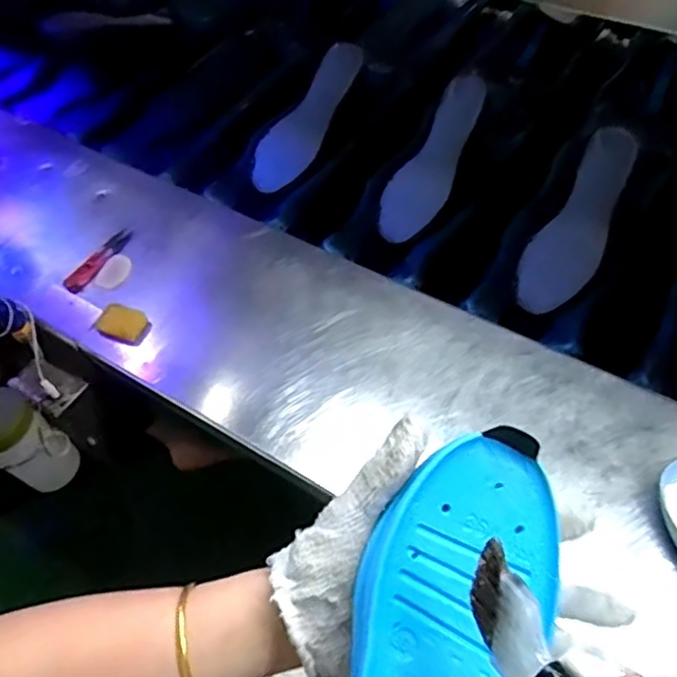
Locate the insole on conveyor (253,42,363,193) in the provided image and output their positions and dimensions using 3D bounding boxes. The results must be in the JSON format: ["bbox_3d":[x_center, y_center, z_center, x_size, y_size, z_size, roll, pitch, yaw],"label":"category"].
[{"bbox_3d":[-0.041,-0.299,0.864,0.064,0.026,0.228,32,87,24],"label":"insole on conveyor"}]

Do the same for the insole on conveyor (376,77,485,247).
[{"bbox_3d":[0.119,-0.224,0.793,0.066,0.020,0.226,26,83,21],"label":"insole on conveyor"}]

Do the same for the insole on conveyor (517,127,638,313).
[{"bbox_3d":[0.270,-0.131,0.706,0.069,0.019,0.222,27,86,22],"label":"insole on conveyor"}]

